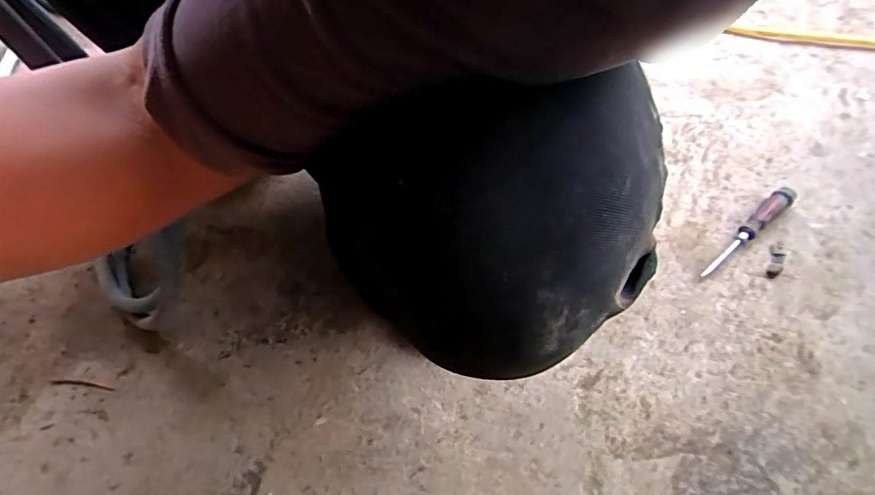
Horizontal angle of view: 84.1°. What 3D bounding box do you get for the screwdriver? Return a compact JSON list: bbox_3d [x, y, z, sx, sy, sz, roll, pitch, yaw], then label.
[{"bbox_3d":[0.397,-0.021,0.613,0.186,0.025,0.024,-36,61,-22],"label":"screwdriver"}]

